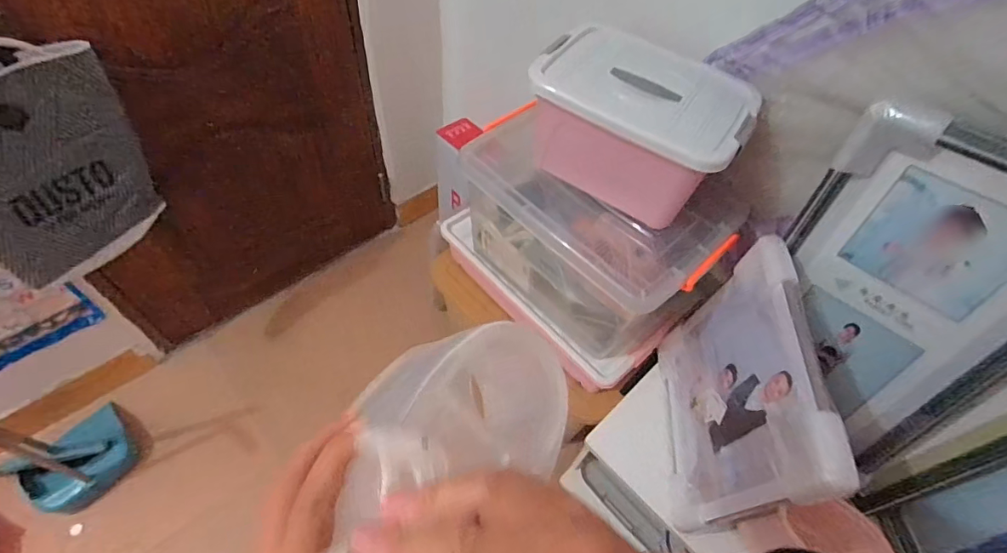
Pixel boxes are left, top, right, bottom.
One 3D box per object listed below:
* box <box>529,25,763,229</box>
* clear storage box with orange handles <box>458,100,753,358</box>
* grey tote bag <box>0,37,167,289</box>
[{"bbox_3d":[0.231,-0.257,0.871,0.334,0.212,0.226,33,58,17],"label":"box"},{"bbox_3d":[0.177,-0.086,1.010,0.298,0.308,0.485,-37,65,-27],"label":"clear storage box with orange handles"},{"bbox_3d":[-0.888,-0.206,0.952,0.072,0.434,0.353,36,59,20],"label":"grey tote bag"}]

